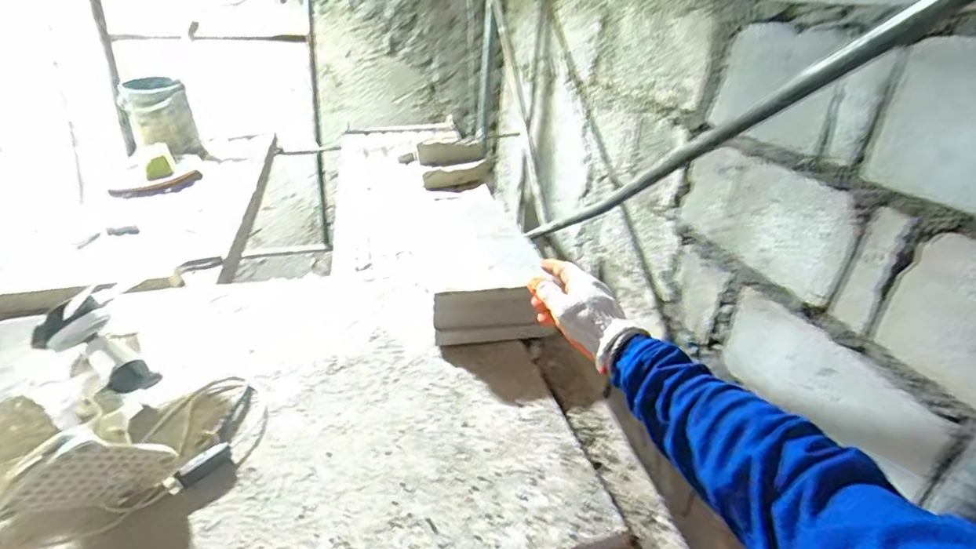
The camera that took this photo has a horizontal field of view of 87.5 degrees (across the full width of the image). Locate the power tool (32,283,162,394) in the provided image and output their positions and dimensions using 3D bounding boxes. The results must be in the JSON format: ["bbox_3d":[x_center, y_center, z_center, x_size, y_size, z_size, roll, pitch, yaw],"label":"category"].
[{"bbox_3d":[-0.489,0.096,0.657,0.075,0.150,0.094,-20,20,22],"label":"power tool"}]

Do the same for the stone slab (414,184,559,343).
[{"bbox_3d":[-0.044,-0.070,1.059,0.174,0.114,0.664,-2,22,-10],"label":"stone slab"}]

